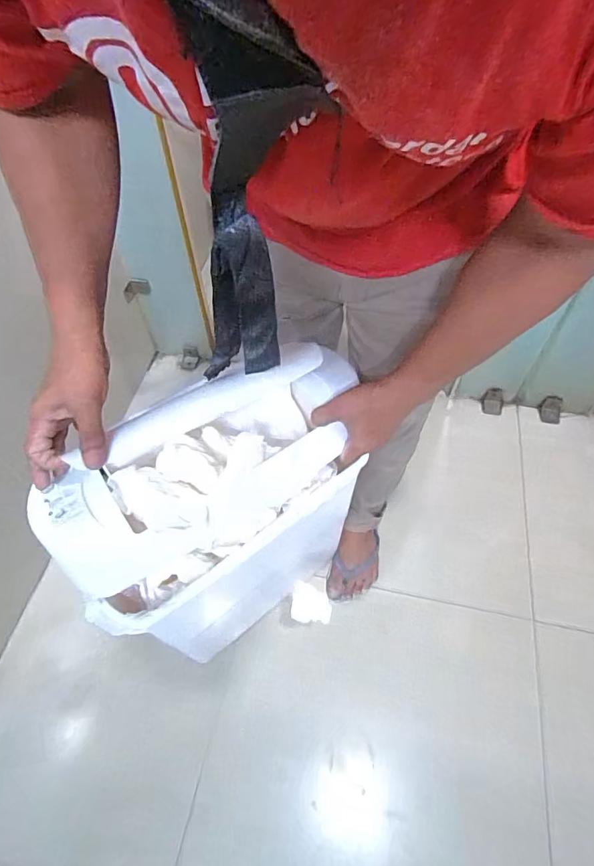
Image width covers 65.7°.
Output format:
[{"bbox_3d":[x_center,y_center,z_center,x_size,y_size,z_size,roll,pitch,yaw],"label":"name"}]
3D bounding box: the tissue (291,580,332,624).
[{"bbox_3d":[0.023,0.270,0.733,0.062,0.031,0.054,3,56,6],"label":"tissue"}]

